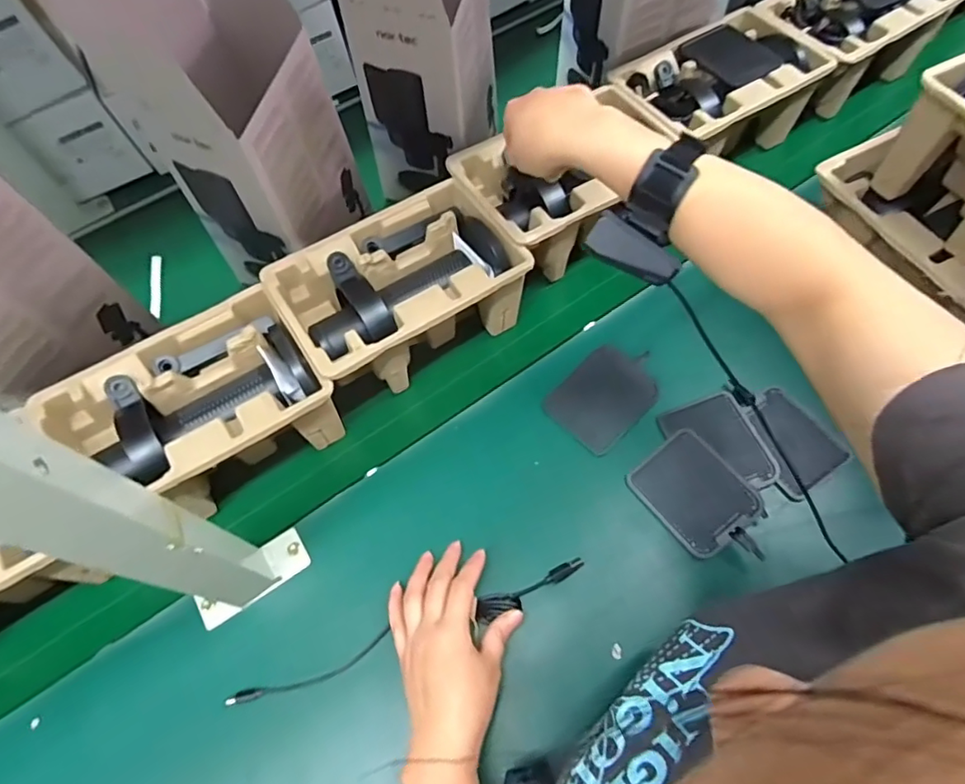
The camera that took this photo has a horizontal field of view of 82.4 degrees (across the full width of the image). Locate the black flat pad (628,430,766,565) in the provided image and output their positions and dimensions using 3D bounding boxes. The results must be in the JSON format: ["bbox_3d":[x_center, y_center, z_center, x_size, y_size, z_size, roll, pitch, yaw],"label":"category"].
[{"bbox_3d":[0.197,0.096,0.498,0.081,0.008,0.115,-40,64,-3],"label":"black flat pad"}]

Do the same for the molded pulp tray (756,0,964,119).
[{"bbox_3d":[0.470,-0.468,0.722,0.235,0.098,0.151,-32,69,-14],"label":"molded pulp tray"}]

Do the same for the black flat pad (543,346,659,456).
[{"bbox_3d":[0.126,0.001,0.554,0.109,0.011,0.080,-40,71,-17],"label":"black flat pad"}]

